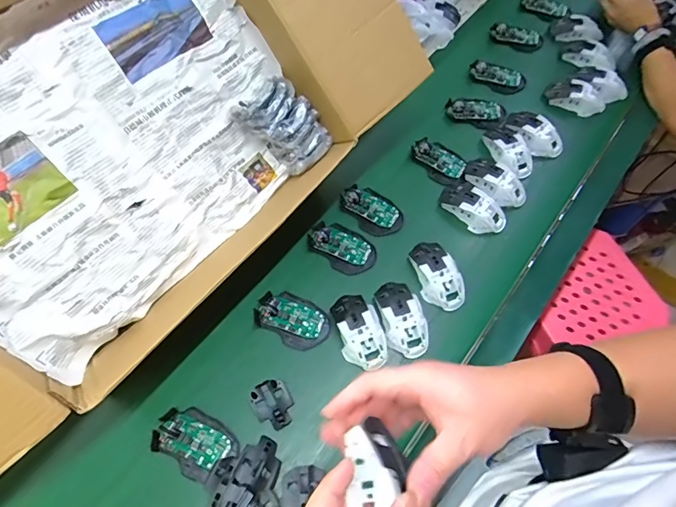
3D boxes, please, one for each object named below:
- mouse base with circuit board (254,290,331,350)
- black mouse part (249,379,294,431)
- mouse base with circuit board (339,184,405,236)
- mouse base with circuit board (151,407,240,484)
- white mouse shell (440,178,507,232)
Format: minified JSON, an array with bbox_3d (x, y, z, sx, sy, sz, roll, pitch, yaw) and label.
[{"bbox_3d":[-0.068,0.098,0.653,0.113,0.018,0.074,30,69,16],"label":"mouse base with circuit board"},{"bbox_3d":[-0.091,0.211,0.599,0.053,0.012,0.066,-25,66,-9],"label":"black mouse part"},{"bbox_3d":[0.059,-0.077,0.742,0.112,0.017,0.071,39,72,19],"label":"mouse base with circuit board"},{"bbox_3d":[-0.193,0.252,0.574,0.110,0.027,0.072,32,70,16],"label":"mouse base with circuit board"},{"bbox_3d":[0.233,-0.085,0.736,0.069,0.033,0.118,-40,69,-16],"label":"white mouse shell"}]

